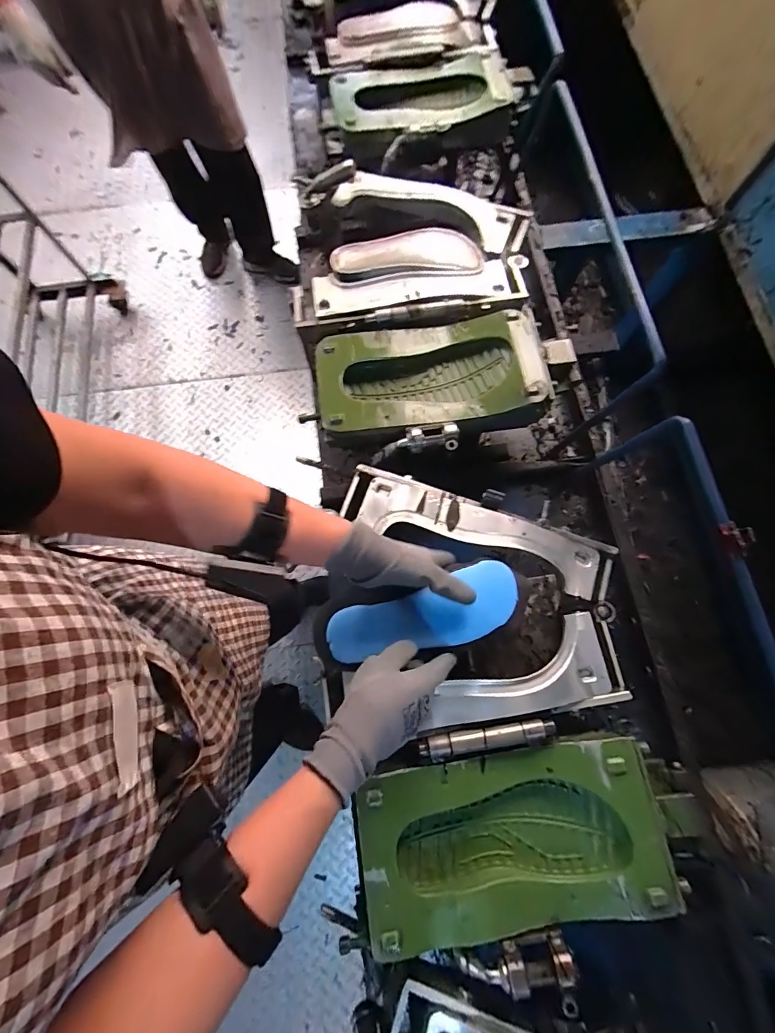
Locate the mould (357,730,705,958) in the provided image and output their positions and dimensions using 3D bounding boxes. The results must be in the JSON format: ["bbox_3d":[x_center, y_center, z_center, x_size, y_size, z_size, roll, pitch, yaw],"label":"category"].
[{"bbox_3d":[0.144,0.364,0.457,0.354,0.062,0.175,-9,74,-4],"label":"mould"}]

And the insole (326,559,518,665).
[{"bbox_3d":[0.046,0.121,0.490,0.235,0.012,0.082,-15,74,-3],"label":"insole"}]

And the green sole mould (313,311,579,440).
[{"bbox_3d":[0.078,-0.212,0.610,0.356,0.058,0.168,-5,73,-3],"label":"green sole mould"}]

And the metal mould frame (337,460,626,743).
[{"bbox_3d":[0.131,0.082,0.527,0.326,0.041,0.341,-9,74,-4],"label":"metal mould frame"}]

